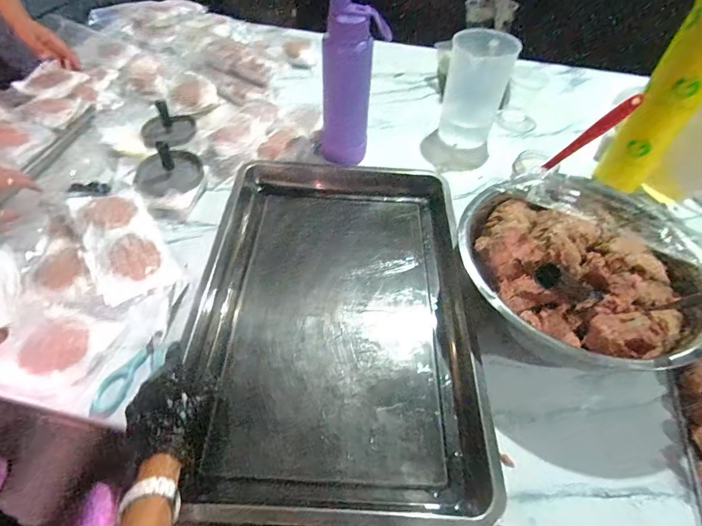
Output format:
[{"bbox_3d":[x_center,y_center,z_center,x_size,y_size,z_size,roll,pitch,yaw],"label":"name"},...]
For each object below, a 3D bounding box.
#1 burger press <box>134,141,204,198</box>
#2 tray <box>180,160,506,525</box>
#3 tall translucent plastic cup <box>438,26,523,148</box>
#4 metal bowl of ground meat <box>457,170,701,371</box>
[{"bbox_3d":[-0.336,-0.178,0.758,0.122,0.068,0.101,-20,56,-19],"label":"burger press"},{"bbox_3d":[-0.024,0.054,0.614,0.391,0.054,0.560,4,51,-2],"label":"tray"},{"bbox_3d":[0.262,-0.384,0.888,0.119,0.203,0.137,9,51,2],"label":"tall translucent plastic cup"},{"bbox_3d":[0.328,0.011,0.621,0.331,0.122,0.310,2,51,-3],"label":"metal bowl of ground meat"}]

